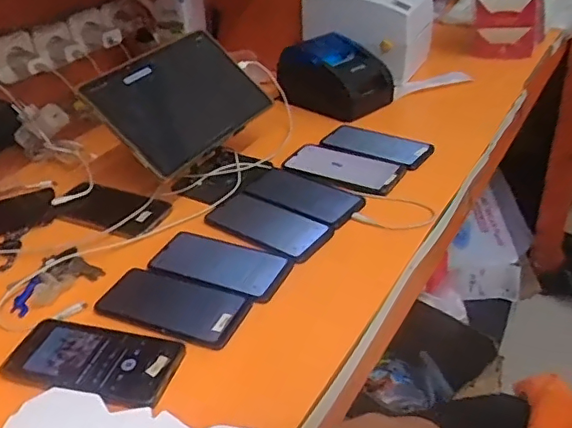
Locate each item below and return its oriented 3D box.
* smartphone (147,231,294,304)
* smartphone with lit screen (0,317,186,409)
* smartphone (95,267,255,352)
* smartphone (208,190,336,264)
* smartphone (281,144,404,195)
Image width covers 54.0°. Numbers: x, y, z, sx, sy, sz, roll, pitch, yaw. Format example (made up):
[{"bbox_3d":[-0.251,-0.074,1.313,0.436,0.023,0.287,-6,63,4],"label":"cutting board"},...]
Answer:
[{"bbox_3d":[-0.075,0.057,0.643,0.151,0.008,0.072,12,38,23],"label":"smartphone"},{"bbox_3d":[-0.184,0.137,0.539,0.161,0.004,0.079,7,36,17],"label":"smartphone with lit screen"},{"bbox_3d":[-0.119,0.093,0.594,0.154,0.007,0.078,10,37,21],"label":"smartphone"},{"bbox_3d":[-0.026,0.009,0.694,0.155,0.007,0.077,21,42,33],"label":"smartphone"},{"bbox_3d":[0.081,-0.067,0.800,0.159,0.014,0.074,17,40,28],"label":"smartphone"}]

